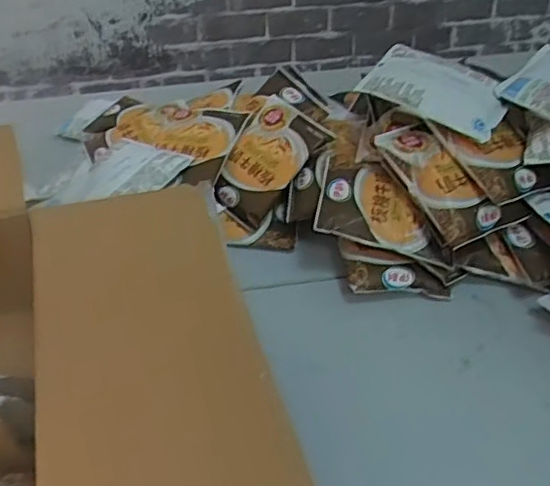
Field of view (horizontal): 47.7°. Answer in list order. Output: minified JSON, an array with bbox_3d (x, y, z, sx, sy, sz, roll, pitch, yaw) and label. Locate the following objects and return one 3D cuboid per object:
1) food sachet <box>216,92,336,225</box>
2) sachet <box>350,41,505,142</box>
[{"bbox_3d":[-0.012,-0.088,0.654,0.092,0.014,0.127,39,86,31],"label":"food sachet"},{"bbox_3d":[0.152,-0.146,0.593,0.131,0.029,0.090,23,45,26],"label":"sachet"}]

